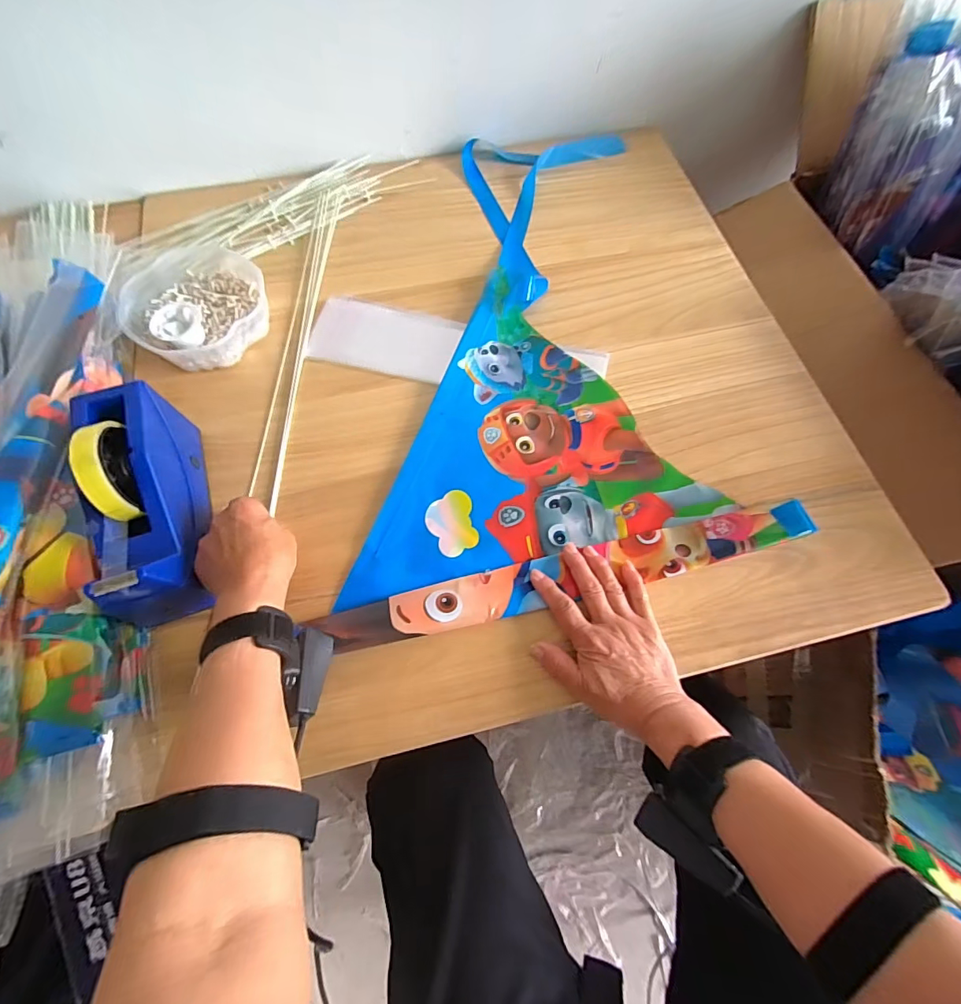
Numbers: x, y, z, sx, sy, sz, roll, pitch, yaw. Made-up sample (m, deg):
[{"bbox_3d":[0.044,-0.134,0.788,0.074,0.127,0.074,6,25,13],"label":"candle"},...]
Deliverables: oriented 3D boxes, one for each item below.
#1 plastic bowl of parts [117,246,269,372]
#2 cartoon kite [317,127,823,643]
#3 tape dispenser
[{"bbox_3d":[-0.345,-0.241,0.556,0.175,0.044,0.152,38,71,15],"label":"plastic bowl of parts"},{"bbox_3d":[0.039,-0.211,0.565,0.423,0.022,0.674,-8,67,-4],"label":"cartoon kite"},{"bbox_3d":[-0.303,-0.004,0.416,0.073,0.120,0.200,-14,67,-6],"label":"tape dispenser"}]

